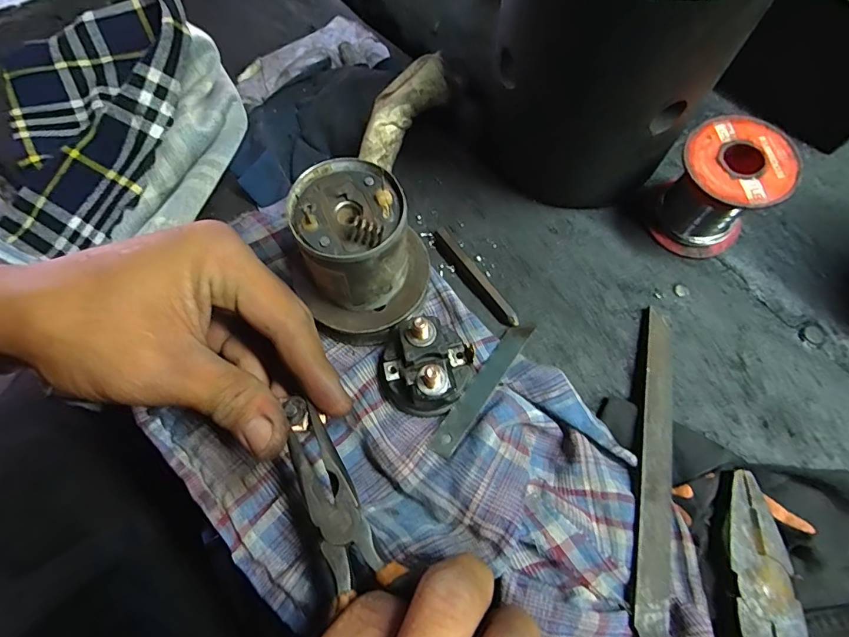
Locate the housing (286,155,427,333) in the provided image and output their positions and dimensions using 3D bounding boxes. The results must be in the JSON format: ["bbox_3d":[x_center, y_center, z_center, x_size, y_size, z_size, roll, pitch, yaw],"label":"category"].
[{"bbox_3d":[-0.033,-0.030,0.222,0.063,0.069,0.060,1,67,-1],"label":"housing"}]

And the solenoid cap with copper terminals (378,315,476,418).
[{"bbox_3d":[0.001,0.023,0.223,0.045,0.022,0.043,1,67,-1],"label":"solenoid cap with copper terminals"}]

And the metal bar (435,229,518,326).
[{"bbox_3d":[0.028,-0.024,0.260,0.009,0.006,0.073,-32,72,-14],"label":"metal bar"}]

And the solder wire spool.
[{"bbox_3d":[0.155,-0.067,0.245,0.051,0.057,0.052,1,67,-1],"label":"solder wire spool"}]

